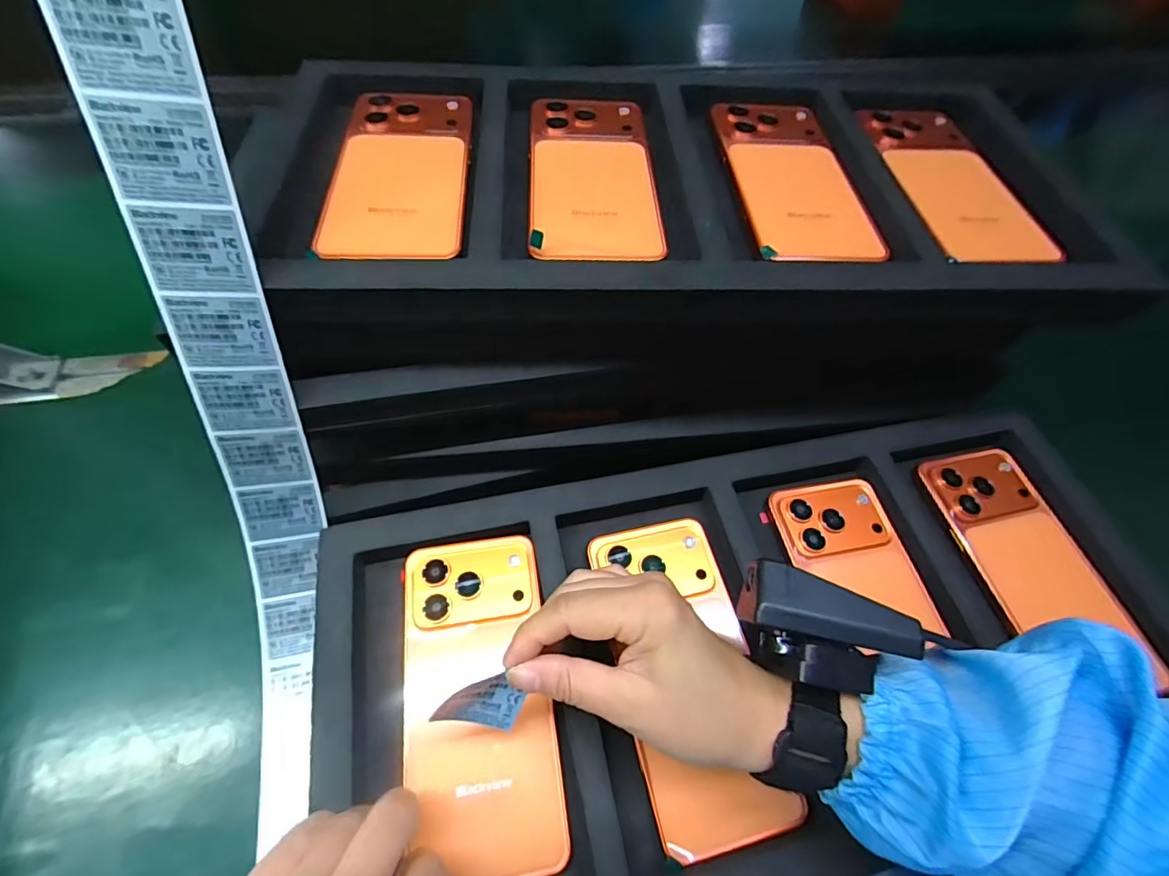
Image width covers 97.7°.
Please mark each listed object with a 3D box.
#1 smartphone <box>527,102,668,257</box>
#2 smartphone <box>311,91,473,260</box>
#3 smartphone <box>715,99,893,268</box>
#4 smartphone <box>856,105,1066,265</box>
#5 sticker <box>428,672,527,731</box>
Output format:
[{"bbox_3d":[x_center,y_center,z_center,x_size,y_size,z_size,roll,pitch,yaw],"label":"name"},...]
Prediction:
[{"bbox_3d":[0.005,-0.162,0.309,0.075,0.009,0.154,-1,58,-4],"label":"smartphone"},{"bbox_3d":[-0.106,-0.159,0.299,0.075,0.008,0.154,-1,58,-4],"label":"smartphone"},{"bbox_3d":[0.129,-0.164,0.318,0.074,0.008,0.164,-2,58,-5],"label":"smartphone"},{"bbox_3d":[0.235,-0.162,0.326,0.075,0.015,0.171,0,58,-4],"label":"smartphone"},{"bbox_3d":[-0.046,0.118,0.230,0.034,0.021,0.020,7,57,1],"label":"sticker"}]

